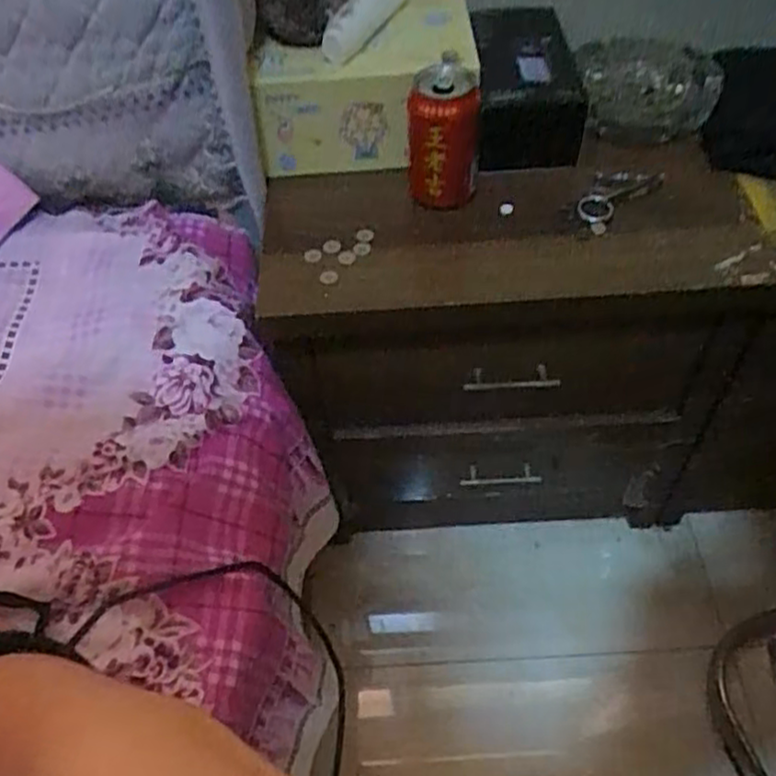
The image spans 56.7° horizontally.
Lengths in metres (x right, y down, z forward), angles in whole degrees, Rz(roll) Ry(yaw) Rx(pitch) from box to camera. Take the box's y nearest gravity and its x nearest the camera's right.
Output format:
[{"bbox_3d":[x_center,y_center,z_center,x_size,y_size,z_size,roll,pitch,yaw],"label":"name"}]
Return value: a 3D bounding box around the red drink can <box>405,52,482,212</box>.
[{"bbox_3d":[0.049,-0.220,0.640,0.060,0.136,0.057,-2,53,2],"label":"red drink can"}]

